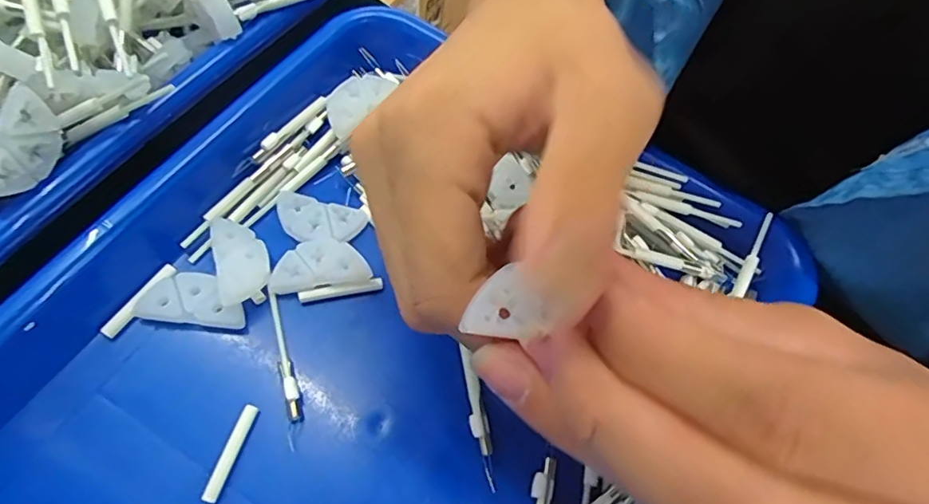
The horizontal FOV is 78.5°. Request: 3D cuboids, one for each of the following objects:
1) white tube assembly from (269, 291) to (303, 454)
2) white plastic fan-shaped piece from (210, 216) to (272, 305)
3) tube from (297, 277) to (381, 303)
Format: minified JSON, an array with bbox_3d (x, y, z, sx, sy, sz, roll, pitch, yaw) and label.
[{"bbox_3d":[-0.067,0.043,0.216,0.006,0.008,0.061,-17,56,-9],"label":"white tube assembly"},{"bbox_3d":[-0.089,0.001,0.225,0.018,0.009,0.039,-12,66,-14],"label":"white plastic fan-shaped piece"},{"bbox_3d":[-0.050,0.015,0.232,0.033,0.006,0.004,-10,65,-13],"label":"tube"}]

